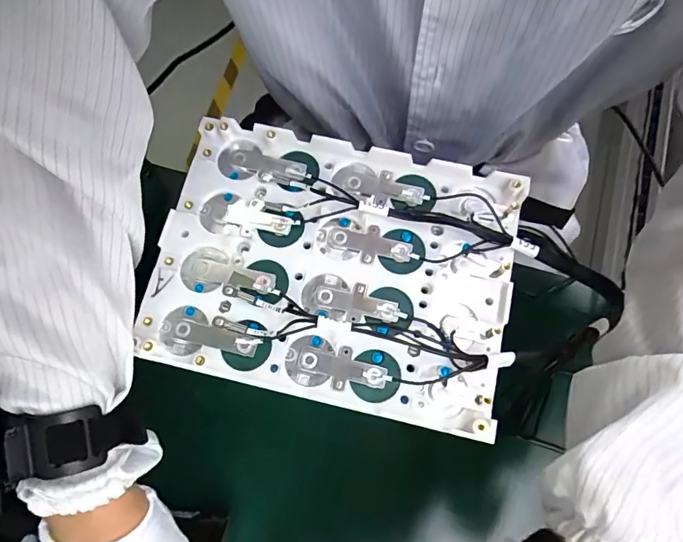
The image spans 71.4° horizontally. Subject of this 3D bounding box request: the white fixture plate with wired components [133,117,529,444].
[{"bbox_3d":[-0.006,-0.005,0.315,0.228,0.021,0.173,13,74,4],"label":"white fixture plate with wired components"}]

